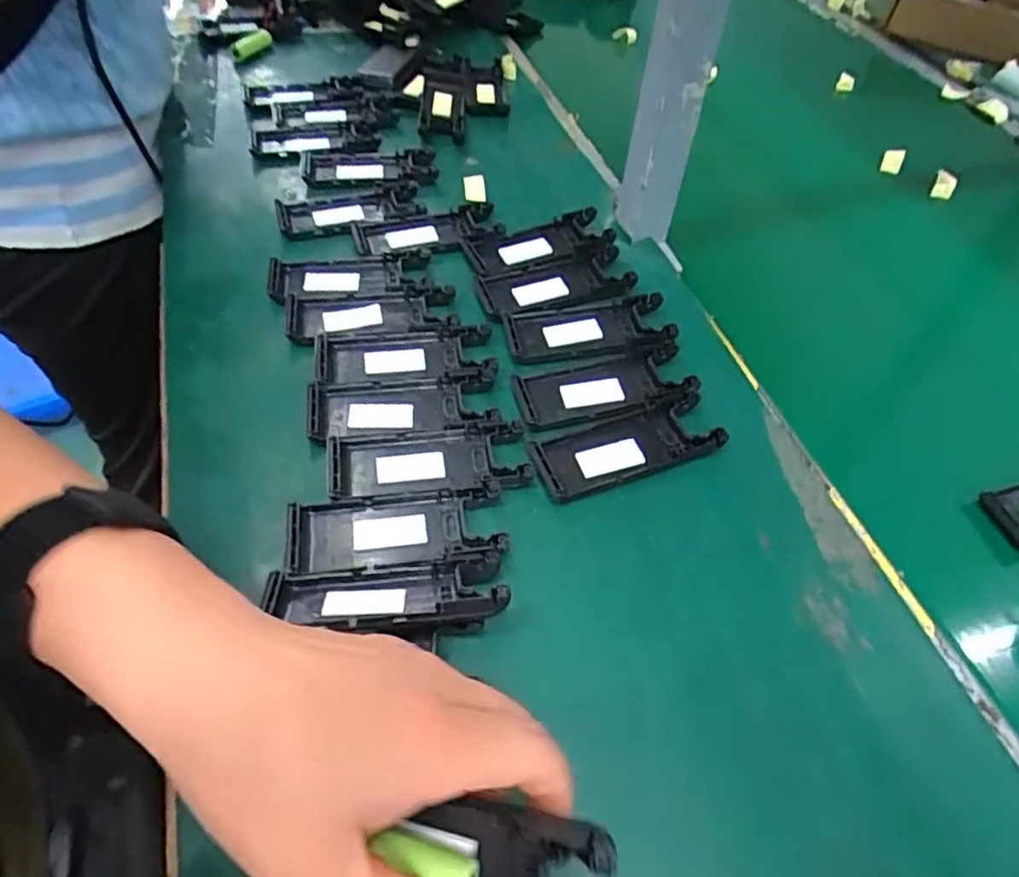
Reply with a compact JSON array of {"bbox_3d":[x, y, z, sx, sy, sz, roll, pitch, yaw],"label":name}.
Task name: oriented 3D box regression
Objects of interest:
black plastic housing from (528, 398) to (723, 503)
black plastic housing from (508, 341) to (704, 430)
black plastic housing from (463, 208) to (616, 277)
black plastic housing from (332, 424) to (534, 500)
[{"bbox_3d":[0.063,0.003,0.359,0.100,0.014,0.038,-15,55,-14],"label":"black plastic housing"},{"bbox_3d":[0.055,-0.032,0.383,0.101,0.011,0.045,-10,54,-10],"label":"black plastic housing"},{"bbox_3d":[0.022,-0.137,0.458,0.101,0.010,0.044,-16,55,-15],"label":"black plastic housing"},{"bbox_3d":[-0.042,0.012,0.346,0.100,0.010,0.041,-2,53,-5],"label":"black plastic housing"}]

